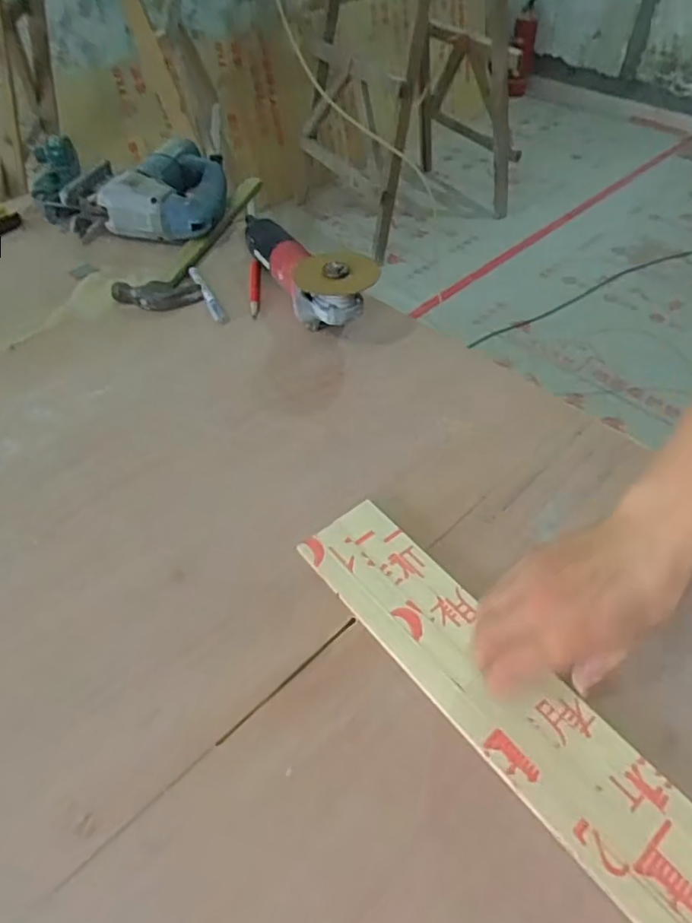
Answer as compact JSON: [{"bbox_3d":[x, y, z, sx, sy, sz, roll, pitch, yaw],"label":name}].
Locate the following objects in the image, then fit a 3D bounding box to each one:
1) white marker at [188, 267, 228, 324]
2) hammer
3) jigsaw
[{"bbox_3d":[-0.182,-0.218,0.752,0.015,0.011,0.126,-22,54,-17],"label":"white marker"},{"bbox_3d":[-0.220,-0.323,0.831,0.111,0.025,0.326,8,51,7],"label":"hammer"},{"bbox_3d":[-0.286,-0.414,0.877,0.214,0.077,0.222,0,50,1],"label":"jigsaw"}]

